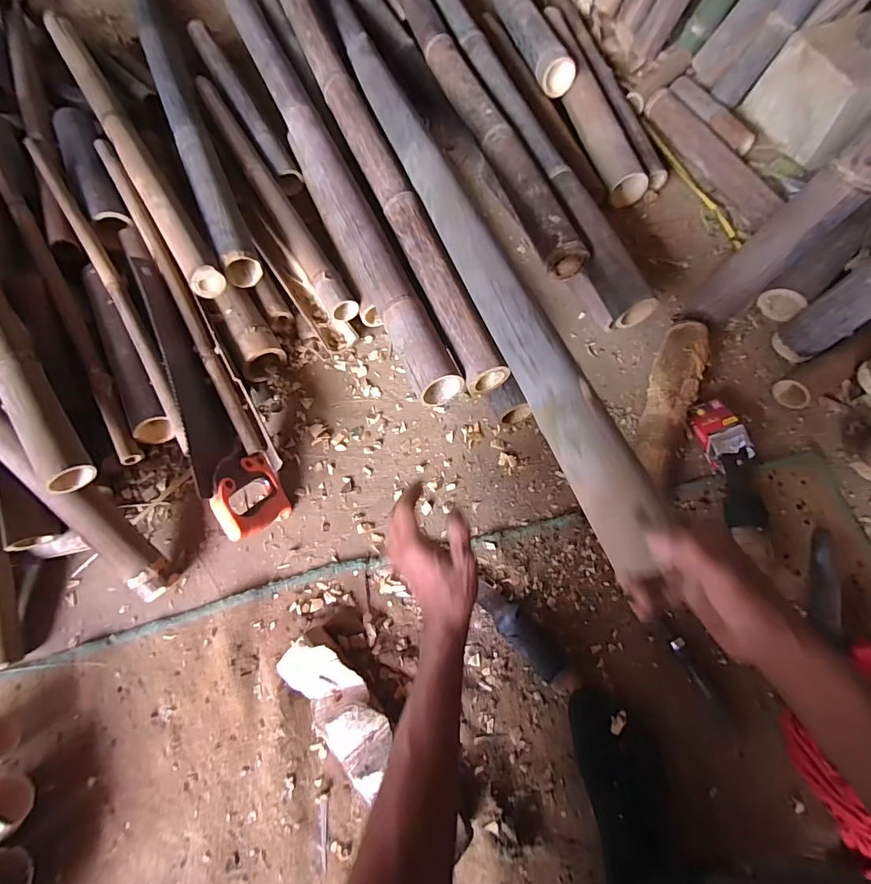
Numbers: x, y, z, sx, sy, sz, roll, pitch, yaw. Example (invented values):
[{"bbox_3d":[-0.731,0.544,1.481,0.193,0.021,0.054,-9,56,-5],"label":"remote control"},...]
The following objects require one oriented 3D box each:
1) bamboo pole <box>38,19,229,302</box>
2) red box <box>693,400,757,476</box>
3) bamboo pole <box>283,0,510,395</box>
[{"bbox_3d":[-0.630,-0.626,0.866,0.056,0.042,0.988,-32,70,-10],"label":"bamboo pole"},{"bbox_3d":[0.451,-0.012,0.697,0.065,0.037,0.110,-18,68,-5],"label":"red box"},{"bbox_3d":[-0.192,-0.716,0.906,0.067,0.081,1.457,-21,69,-6],"label":"bamboo pole"}]

